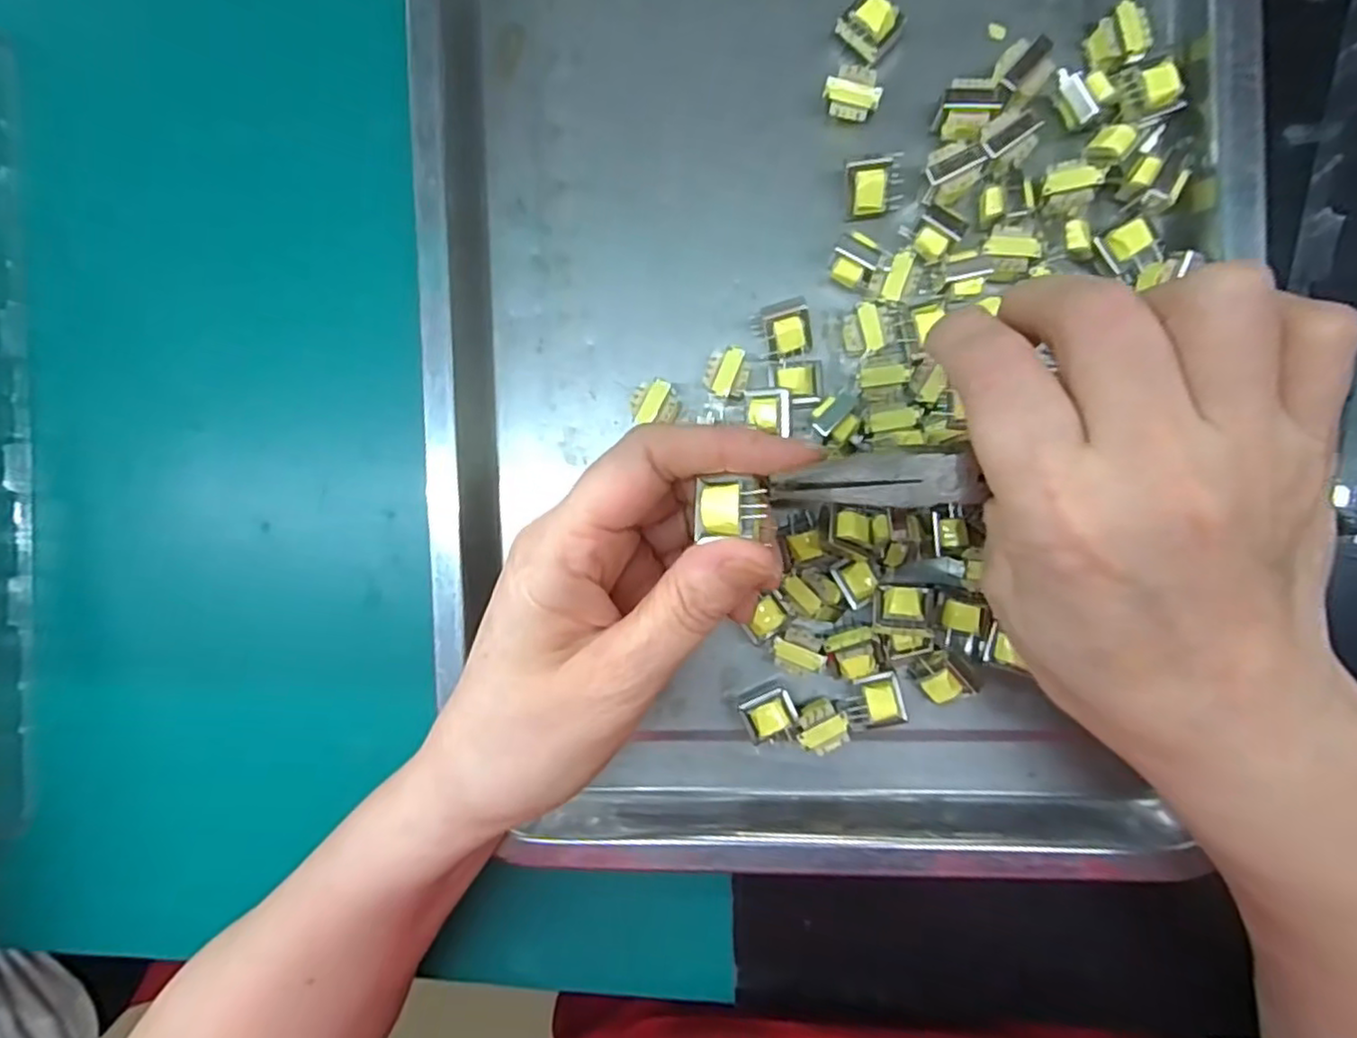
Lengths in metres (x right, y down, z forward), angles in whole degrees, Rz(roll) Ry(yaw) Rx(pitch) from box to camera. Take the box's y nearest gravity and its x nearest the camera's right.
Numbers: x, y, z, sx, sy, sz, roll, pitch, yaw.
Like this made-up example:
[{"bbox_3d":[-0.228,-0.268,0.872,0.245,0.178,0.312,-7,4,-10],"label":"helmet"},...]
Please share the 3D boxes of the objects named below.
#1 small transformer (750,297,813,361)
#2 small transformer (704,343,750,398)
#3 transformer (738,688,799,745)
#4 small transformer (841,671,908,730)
[{"bbox_3d":[0.039,-0.069,0.256,0.020,0.018,0.019,-13,90,7],"label":"small transformer"},{"bbox_3d":[0.019,-0.054,0.259,0.015,0.015,0.018,15,93,6],"label":"small transformer"},{"bbox_3d":[0.034,0.074,0.259,0.019,0.015,0.017,-22,89,7],"label":"transformer"},{"bbox_3d":[0.072,0.067,0.257,0.020,0.019,0.019,-13,90,7],"label":"small transformer"}]

